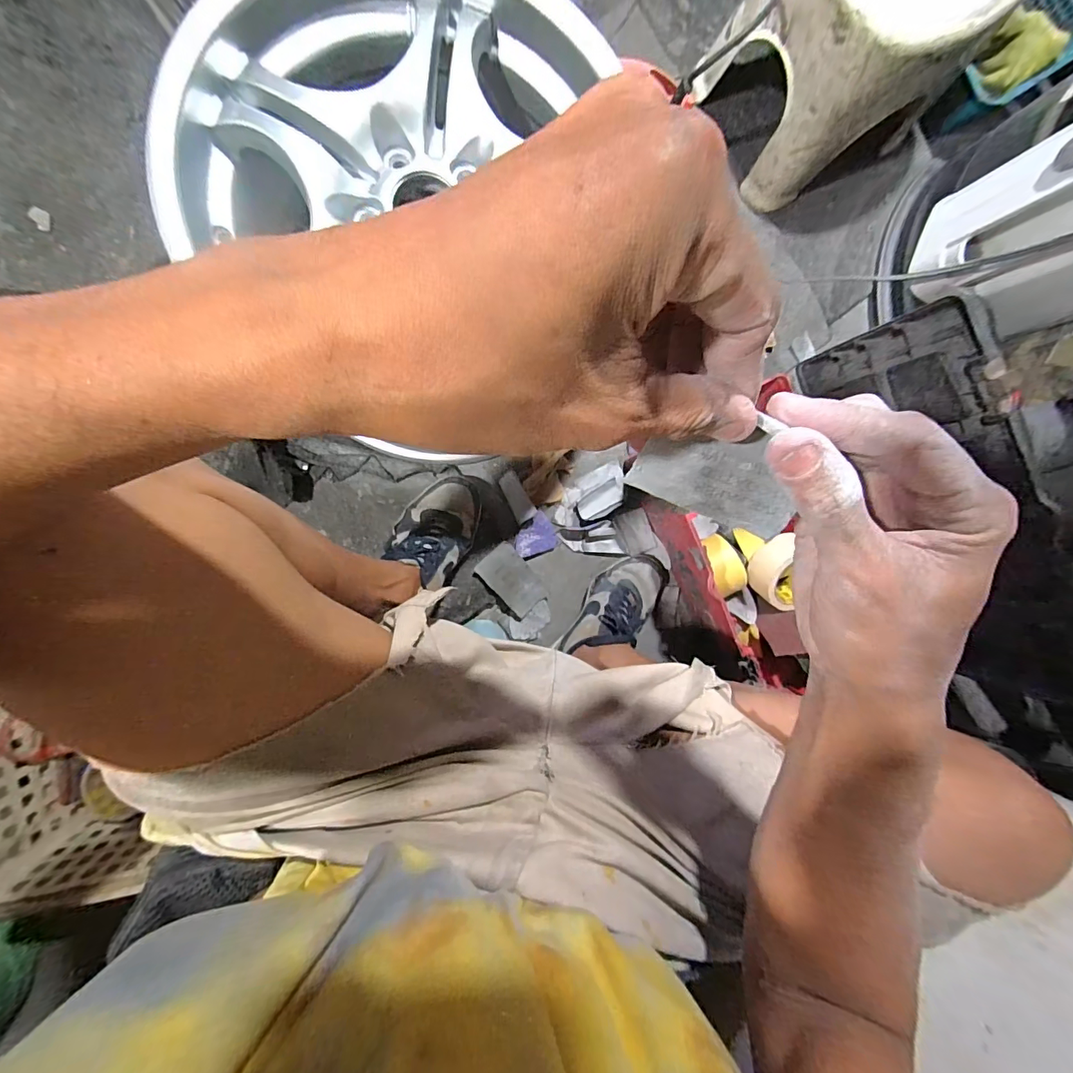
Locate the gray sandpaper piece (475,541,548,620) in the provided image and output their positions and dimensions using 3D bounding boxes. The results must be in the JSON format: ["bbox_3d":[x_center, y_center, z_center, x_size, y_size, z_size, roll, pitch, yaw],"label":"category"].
[{"bbox_3d":[-0.035,0.067,0.689,0.064,0.004,0.114,-45,111,-11],"label":"gray sandpaper piece"}]

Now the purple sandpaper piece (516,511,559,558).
[{"bbox_3d":[0.003,0.004,0.694,0.062,0.006,0.069,39,87,-31],"label":"purple sandpaper piece"}]

